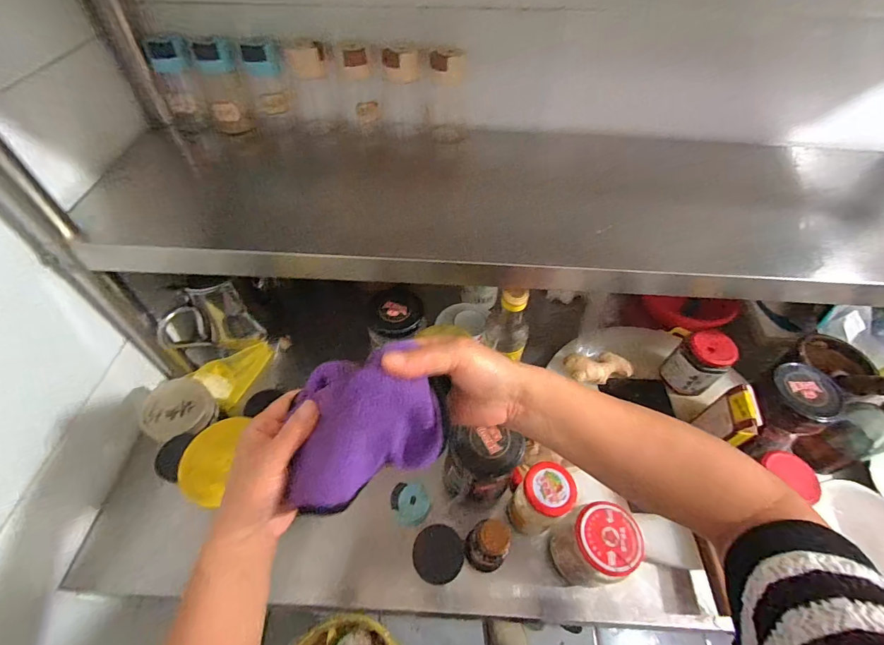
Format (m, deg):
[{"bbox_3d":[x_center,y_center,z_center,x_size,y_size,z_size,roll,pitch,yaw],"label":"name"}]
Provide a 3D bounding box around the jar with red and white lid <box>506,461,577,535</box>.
[{"bbox_3d":[0.119,0.218,0.488,0.058,0.110,0.056,1,52,-1],"label":"jar with red and white lid"}]

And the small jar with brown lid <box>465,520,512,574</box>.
[{"bbox_3d":[0.055,0.267,0.477,0.042,0.087,0.045,1,52,-1],"label":"small jar with brown lid"}]

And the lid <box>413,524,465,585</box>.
[{"bbox_3d":[-0.004,0.261,0.450,0.055,0.012,0.056,1,52,-1],"label":"lid"}]

